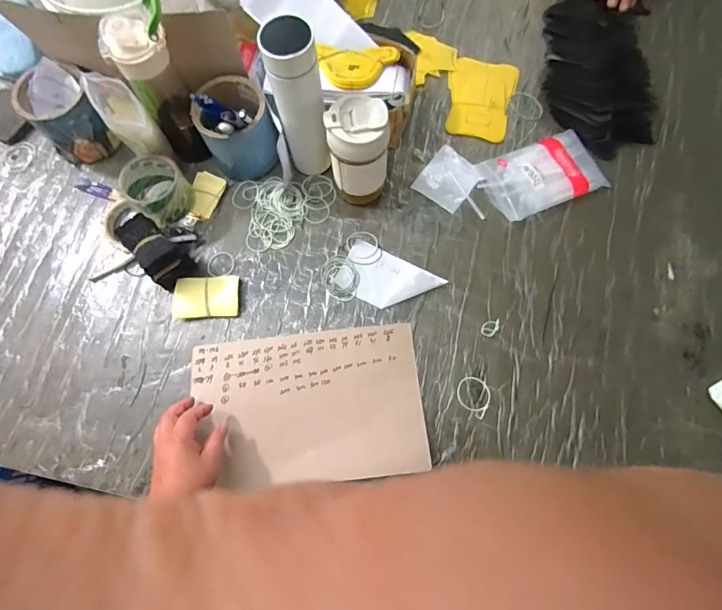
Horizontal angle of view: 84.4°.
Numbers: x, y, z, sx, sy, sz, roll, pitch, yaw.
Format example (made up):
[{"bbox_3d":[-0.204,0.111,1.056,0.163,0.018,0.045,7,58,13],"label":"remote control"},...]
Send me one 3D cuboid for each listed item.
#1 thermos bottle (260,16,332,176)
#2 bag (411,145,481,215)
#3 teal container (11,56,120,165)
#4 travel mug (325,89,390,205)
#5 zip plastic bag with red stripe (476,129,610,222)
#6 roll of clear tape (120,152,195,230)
[{"bbox_3d":[-0.080,-0.270,0.540,0.061,0.218,0.069,-10,76,-1],"label":"thermos bottle"},{"bbox_3d":[0.143,-0.206,0.648,0.083,0.007,0.093,36,80,9],"label":"bag"},{"bbox_3d":[-0.466,-0.301,0.633,0.096,0.088,0.116,-34,78,-6],"label":"teal container"},{"bbox_3d":[-0.004,-0.214,0.568,0.077,0.161,0.072,0,77,2],"label":"travel mug"},{"bbox_3d":[0.285,-0.207,0.632,0.172,0.022,0.113,-23,77,-4],"label":"zip plastic bag with red stripe"},{"bbox_3d":[-0.304,-0.173,0.602,0.085,0.068,0.080,0,77,2],"label":"roll of clear tape"}]

